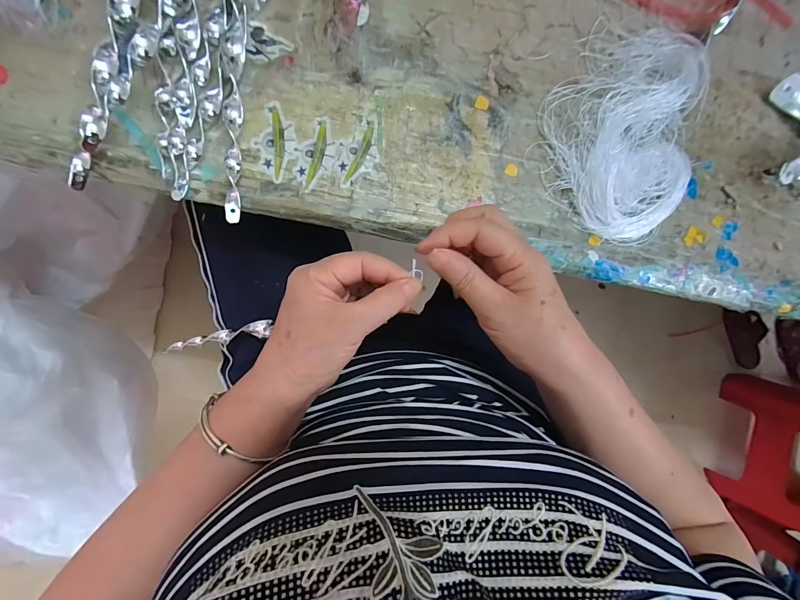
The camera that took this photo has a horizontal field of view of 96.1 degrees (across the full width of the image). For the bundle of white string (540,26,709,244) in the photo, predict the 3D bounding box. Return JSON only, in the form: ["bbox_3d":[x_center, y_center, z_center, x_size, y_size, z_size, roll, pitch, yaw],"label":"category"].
[{"bbox_3d":[0.195,-0.148,0.317,0.130,0.022,0.180,8,93,-7],"label":"bundle of white string"}]

